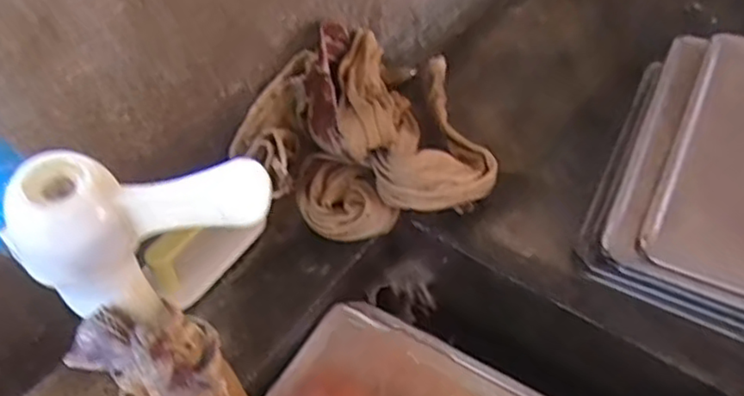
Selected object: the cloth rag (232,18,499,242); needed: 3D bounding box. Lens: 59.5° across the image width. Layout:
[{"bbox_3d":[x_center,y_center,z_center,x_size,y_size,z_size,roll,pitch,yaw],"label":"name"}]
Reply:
[{"bbox_3d":[-0.013,-0.085,0.650,0.243,0.116,0.256,-10,55,-8],"label":"cloth rag"}]

